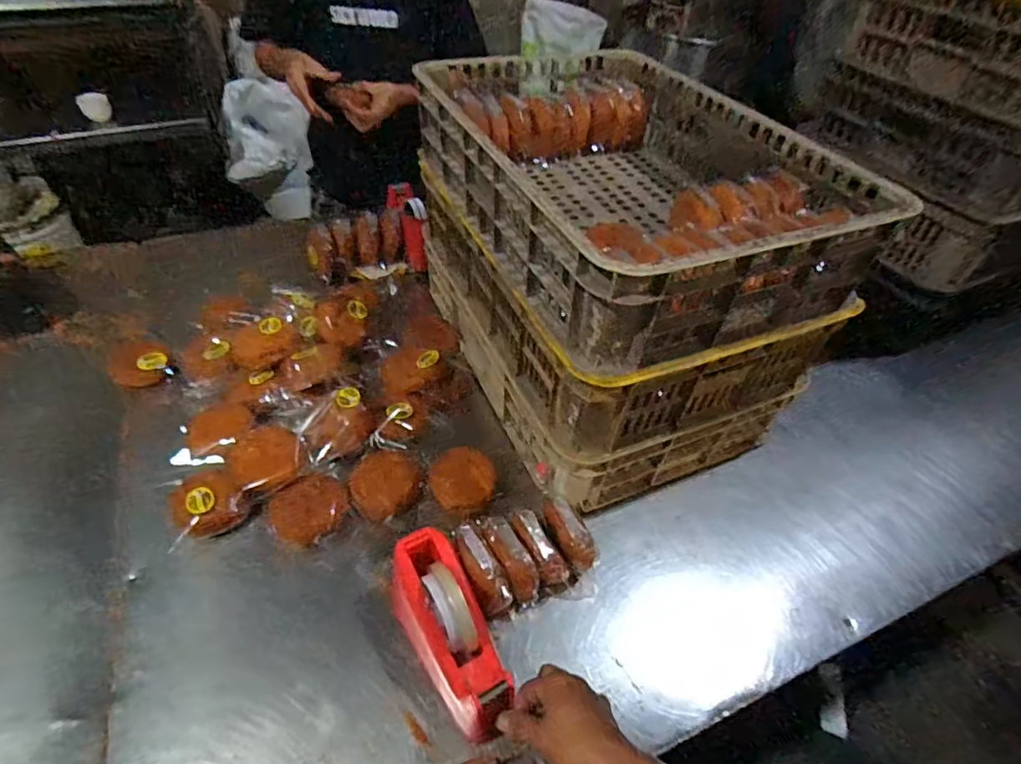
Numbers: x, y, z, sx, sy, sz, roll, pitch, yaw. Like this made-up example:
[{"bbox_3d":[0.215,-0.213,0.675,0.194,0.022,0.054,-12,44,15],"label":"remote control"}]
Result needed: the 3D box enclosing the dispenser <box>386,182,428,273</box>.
[{"bbox_3d":[-0.219,-0.340,1.136,0.062,0.125,0.212,-15,47,-16],"label":"dispenser"}]

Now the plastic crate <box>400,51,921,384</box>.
[{"bbox_3d":[0.146,-0.289,0.737,0.411,0.147,0.599,-16,51,-18],"label":"plastic crate"}]

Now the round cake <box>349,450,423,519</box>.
[{"bbox_3d":[-0.172,0.138,0.738,0.092,0.020,0.096,2,48,-2],"label":"round cake"}]

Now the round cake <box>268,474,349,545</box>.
[{"bbox_3d":[-0.262,0.164,0.692,0.093,0.014,0.081,-27,71,-21],"label":"round cake"}]

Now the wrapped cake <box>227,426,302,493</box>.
[{"bbox_3d":[-0.333,0.098,0.717,0.088,0.026,0.105,-31,57,-28],"label":"wrapped cake"}]

